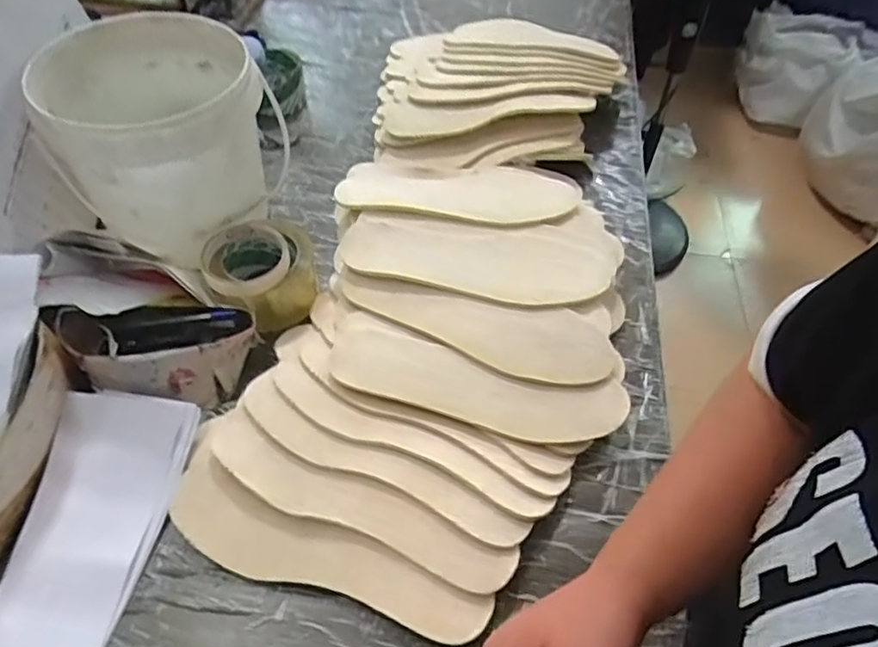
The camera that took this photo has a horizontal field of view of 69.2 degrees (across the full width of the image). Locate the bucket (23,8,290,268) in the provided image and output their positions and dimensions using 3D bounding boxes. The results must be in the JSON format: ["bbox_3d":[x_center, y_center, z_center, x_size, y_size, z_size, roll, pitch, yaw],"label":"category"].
[{"bbox_3d":[-0.292,-0.200,0.657,0.186,0.164,0.202,19,51,11],"label":"bucket"}]

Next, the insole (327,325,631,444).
[{"bbox_3d":[0.035,0.057,0.579,0.271,0.012,0.079,11,54,2],"label":"insole"}]

